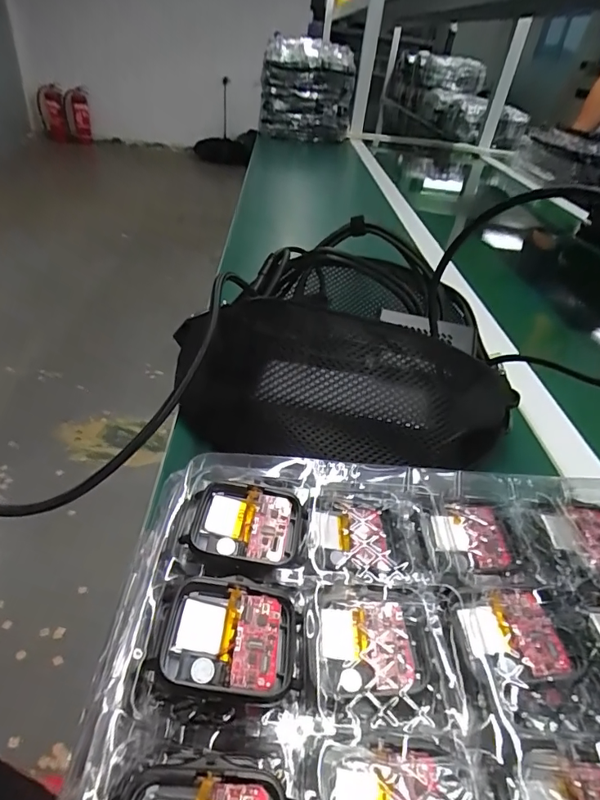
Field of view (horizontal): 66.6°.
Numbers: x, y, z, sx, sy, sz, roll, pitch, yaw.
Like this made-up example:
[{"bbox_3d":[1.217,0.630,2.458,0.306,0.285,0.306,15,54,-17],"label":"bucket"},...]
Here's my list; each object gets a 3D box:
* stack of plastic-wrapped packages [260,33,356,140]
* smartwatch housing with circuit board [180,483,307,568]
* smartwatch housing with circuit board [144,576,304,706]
[{"bbox_3d":[0.017,-0.809,1.205,0.235,0.218,0.180,8,38,0],"label":"stack of plastic-wrapped packages"},{"bbox_3d":[-0.021,0.053,0.190,0.047,0.008,0.035,7,38,-1],"label":"smartwatch housing with circuit board"},{"bbox_3d":[-0.023,0.079,0.152,0.045,0.006,0.038,9,38,1],"label":"smartwatch housing with circuit board"}]

